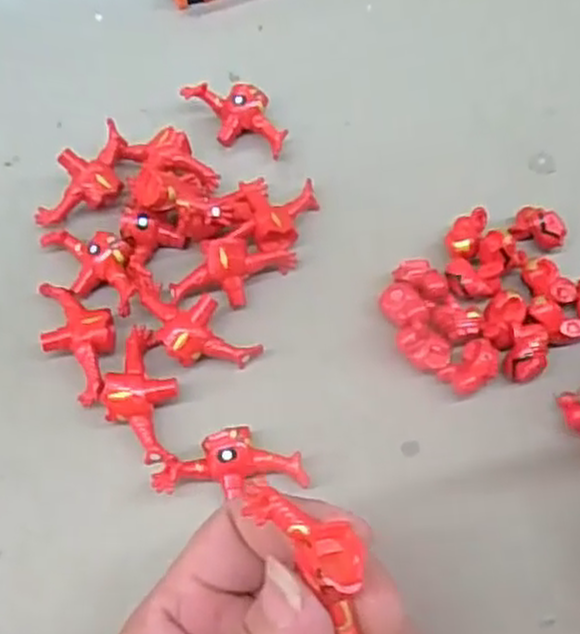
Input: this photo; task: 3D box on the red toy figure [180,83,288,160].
[{"bbox_3d":[-0.020,-0.084,0.326,0.026,0.013,0.045,-36,70,-14],"label":"red toy figure"}]

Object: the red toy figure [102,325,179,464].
[{"bbox_3d":[-0.052,0.026,0.271,0.024,0.014,0.048,-2,66,0],"label":"red toy figure"}]

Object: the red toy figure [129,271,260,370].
[{"bbox_3d":[-0.038,0.004,0.282,0.052,0.015,0.025,35,71,15],"label":"red toy figure"}]

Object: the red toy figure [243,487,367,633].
[{"bbox_3d":[0.009,0.058,0.181,0.019,0.013,0.045,-30,77,-12],"label":"red toy figure"}]

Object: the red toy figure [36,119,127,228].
[{"bbox_3d":[-0.079,-0.053,0.307,0.023,0.018,0.047,36,71,15],"label":"red toy figure"}]

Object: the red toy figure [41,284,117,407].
[{"bbox_3d":[-0.076,0.006,0.281,0.025,0.013,0.047,-35,70,-14],"label":"red toy figure"}]

